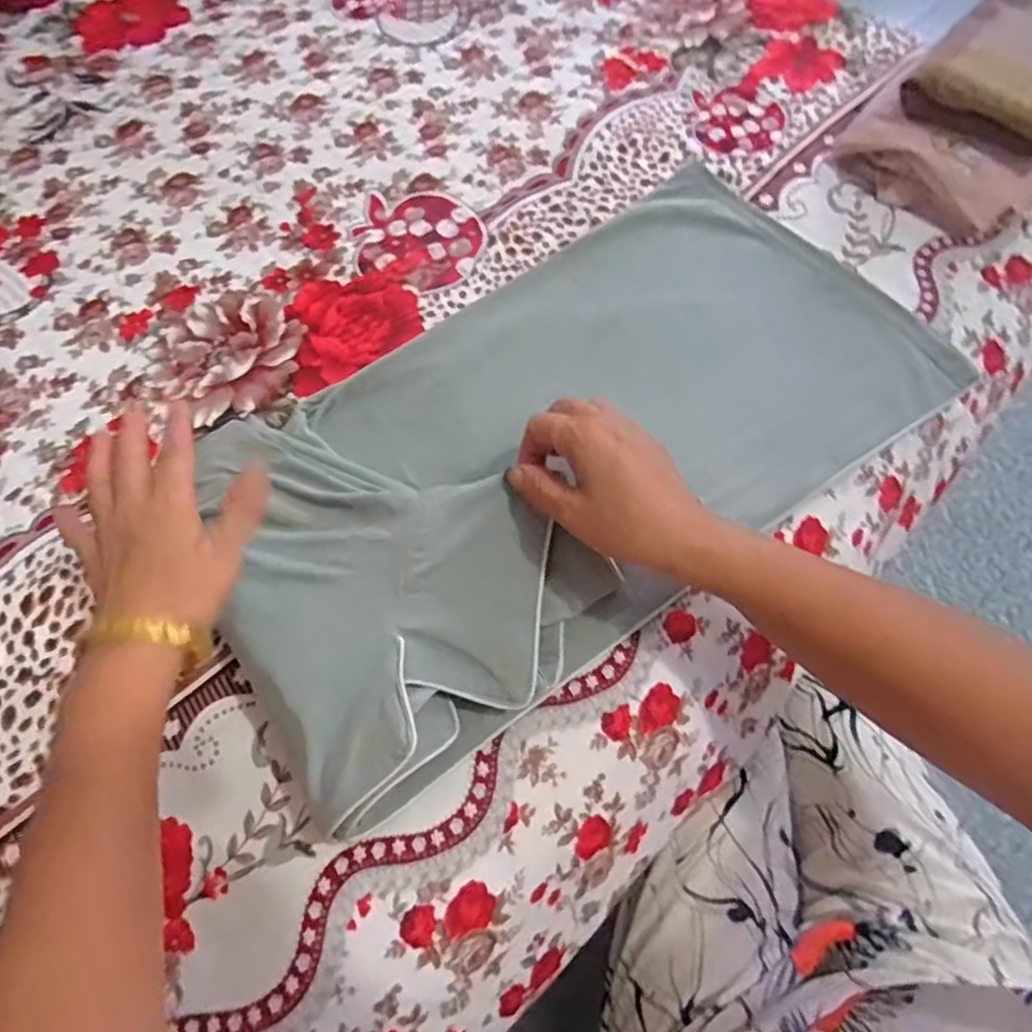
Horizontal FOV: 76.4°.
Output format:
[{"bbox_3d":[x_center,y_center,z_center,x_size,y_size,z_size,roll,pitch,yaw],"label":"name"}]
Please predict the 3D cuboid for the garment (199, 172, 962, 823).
[{"bbox_3d":[0.037,-0.067,0.435,0.486,0.056,0.267,-33,70,-12],"label":"garment"}]

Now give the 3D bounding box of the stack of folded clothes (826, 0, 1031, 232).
[{"bbox_3d":[0.386,-0.330,0.513,0.216,0.080,0.142,-39,71,-14],"label":"stack of folded clothes"}]

